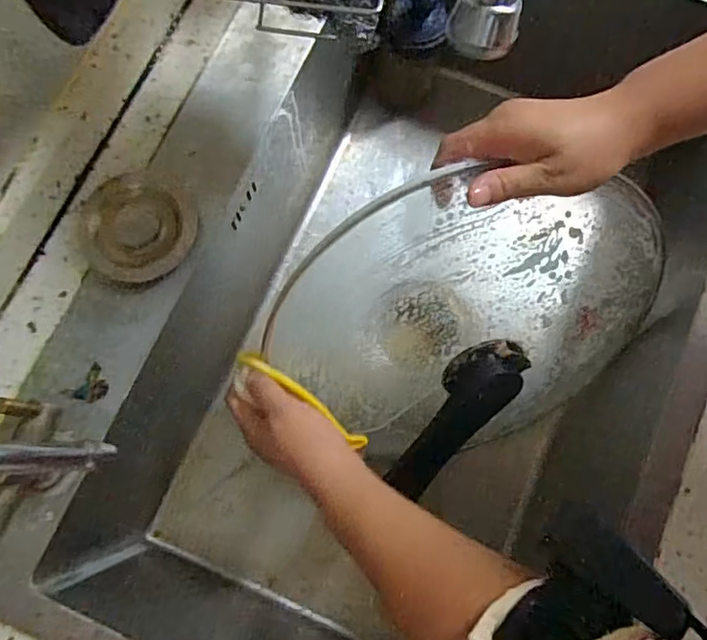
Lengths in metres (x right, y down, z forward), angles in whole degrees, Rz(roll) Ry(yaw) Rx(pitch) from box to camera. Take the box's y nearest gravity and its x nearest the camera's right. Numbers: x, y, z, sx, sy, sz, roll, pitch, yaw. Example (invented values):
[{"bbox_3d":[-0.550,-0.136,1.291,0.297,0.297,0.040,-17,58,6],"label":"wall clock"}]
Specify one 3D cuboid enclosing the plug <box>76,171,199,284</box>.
[{"bbox_3d":[-0.160,-0.068,0.436,0.081,0.021,0.083,0,77,-1],"label":"plug"}]

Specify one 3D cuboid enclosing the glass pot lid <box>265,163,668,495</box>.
[{"bbox_3d":[0.094,-0.002,0.430,0.292,0.240,0.075,-23,40,0],"label":"glass pot lid"}]

